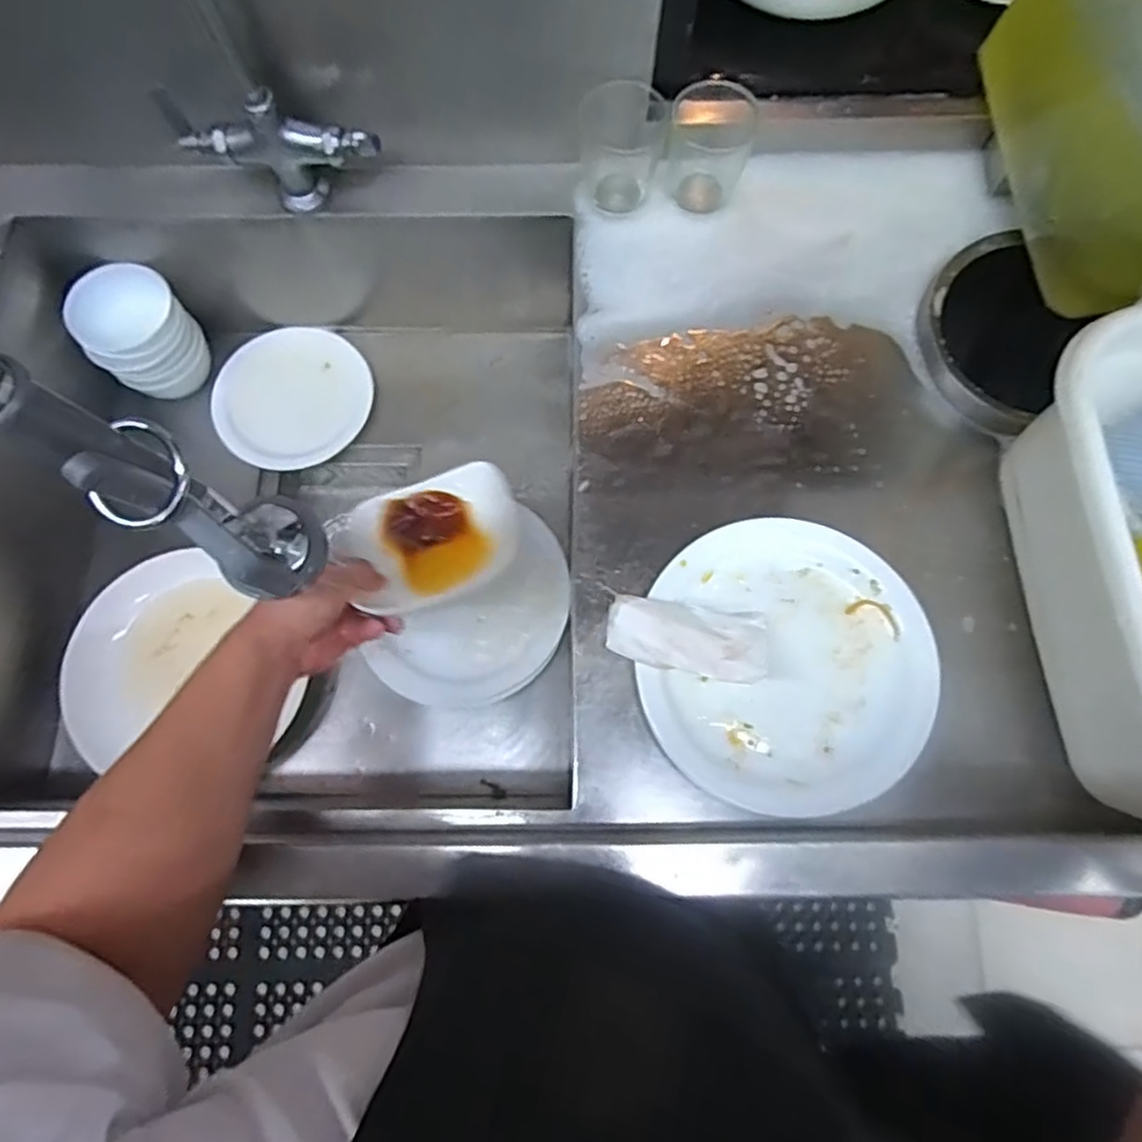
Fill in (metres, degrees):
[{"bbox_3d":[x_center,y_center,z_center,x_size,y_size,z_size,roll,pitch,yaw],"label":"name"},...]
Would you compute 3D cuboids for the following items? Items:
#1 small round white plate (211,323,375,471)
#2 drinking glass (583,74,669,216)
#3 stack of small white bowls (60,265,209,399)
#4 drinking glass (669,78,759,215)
[{"bbox_3d":[-0.336,-0.214,0.834,0.185,0.015,0.174,-7,78,-1],"label":"small round white plate"},{"bbox_3d":[0.047,-0.398,0.638,0.064,0.092,0.067,27,80,6],"label":"drinking glass"},{"bbox_3d":[-0.486,-0.271,0.780,0.095,0.105,0.111,27,79,6],"label":"stack of small white bowls"},{"bbox_3d":[0.129,-0.394,0.639,0.071,0.087,0.066,0,78,0],"label":"drinking glass"}]

